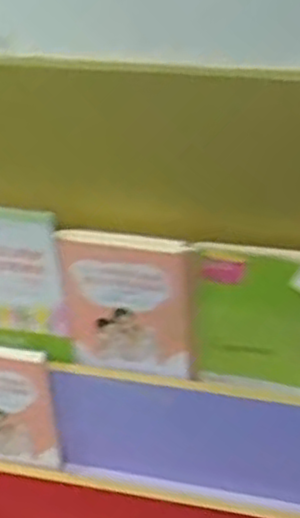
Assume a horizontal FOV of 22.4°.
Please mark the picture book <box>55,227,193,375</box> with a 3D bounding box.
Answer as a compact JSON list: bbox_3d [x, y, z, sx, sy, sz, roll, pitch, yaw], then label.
[{"bbox_3d":[-0.033,0.067,1.076,0.181,0.223,0.016,4,35,11],"label":"picture book"}]

